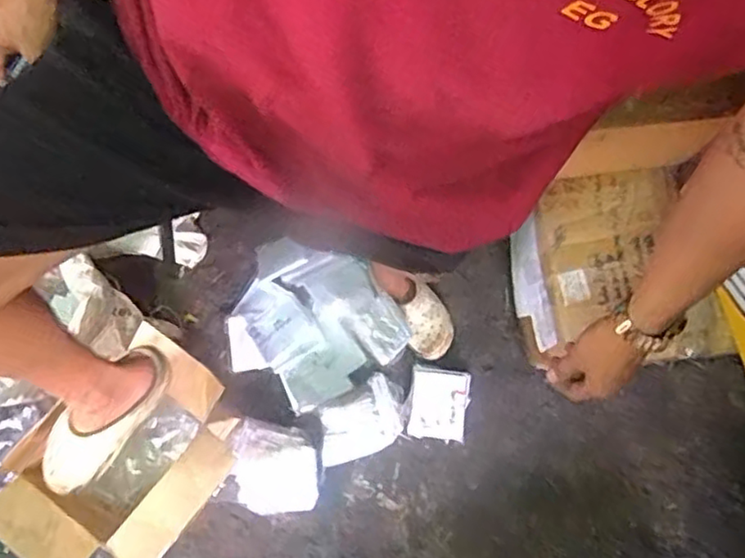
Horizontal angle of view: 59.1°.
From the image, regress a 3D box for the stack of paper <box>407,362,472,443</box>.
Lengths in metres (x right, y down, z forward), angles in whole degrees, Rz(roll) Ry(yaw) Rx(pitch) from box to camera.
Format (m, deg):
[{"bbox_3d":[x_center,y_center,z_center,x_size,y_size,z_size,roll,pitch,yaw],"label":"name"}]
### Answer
[{"bbox_3d":[0.142,0.263,1.410,0.122,0.035,0.154,6,76,4],"label":"stack of paper"}]

